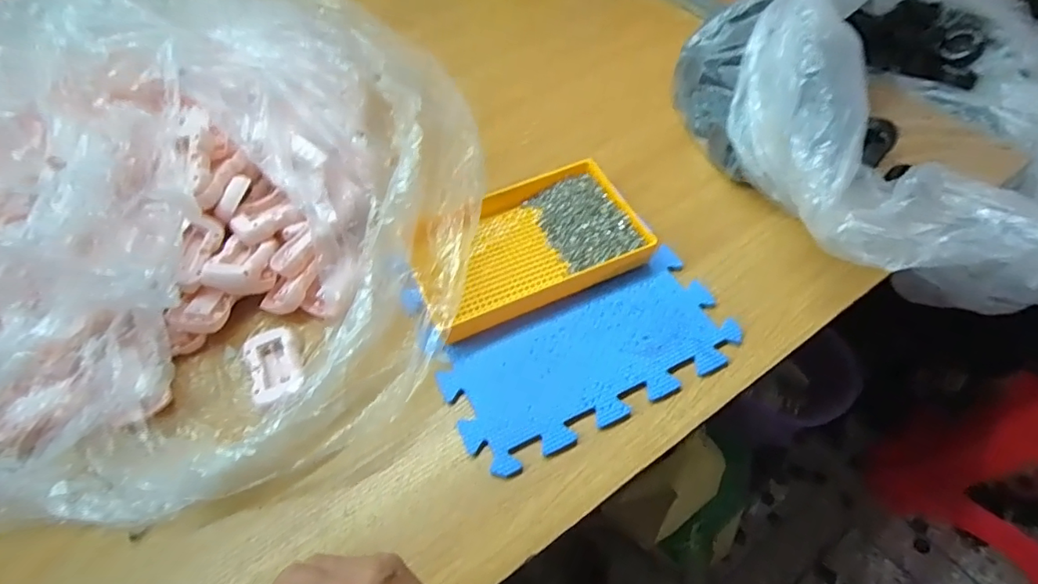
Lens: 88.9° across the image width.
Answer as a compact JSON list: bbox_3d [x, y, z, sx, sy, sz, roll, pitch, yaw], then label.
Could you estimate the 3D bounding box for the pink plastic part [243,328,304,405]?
[{"bbox_3d":[-0.243,0.071,0.522,0.049,0.024,0.092,-25,57,-14],"label":"pink plastic part"}]

